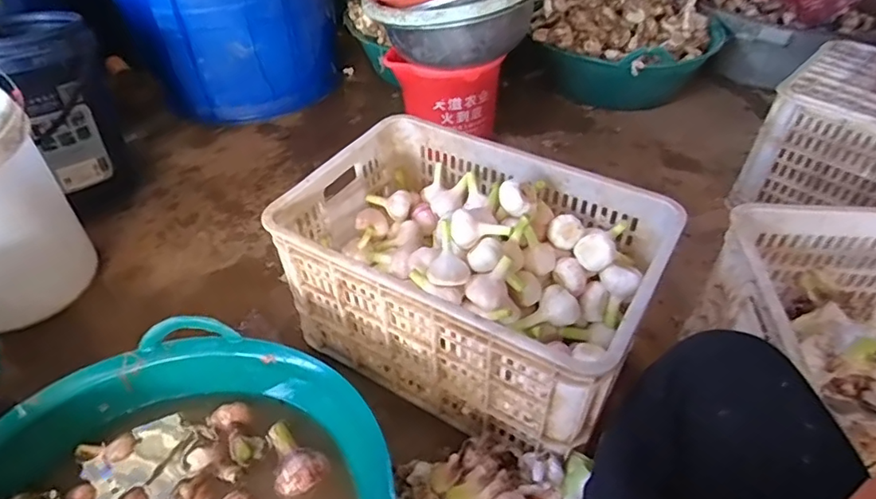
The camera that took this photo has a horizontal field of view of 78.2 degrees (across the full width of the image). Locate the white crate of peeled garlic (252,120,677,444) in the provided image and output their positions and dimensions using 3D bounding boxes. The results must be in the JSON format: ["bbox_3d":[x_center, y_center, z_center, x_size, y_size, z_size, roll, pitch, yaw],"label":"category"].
[{"bbox_3d":[0.047,0.039,0.870,0.522,0.265,0.346,22,48,23],"label":"white crate of peeled garlic"}]

